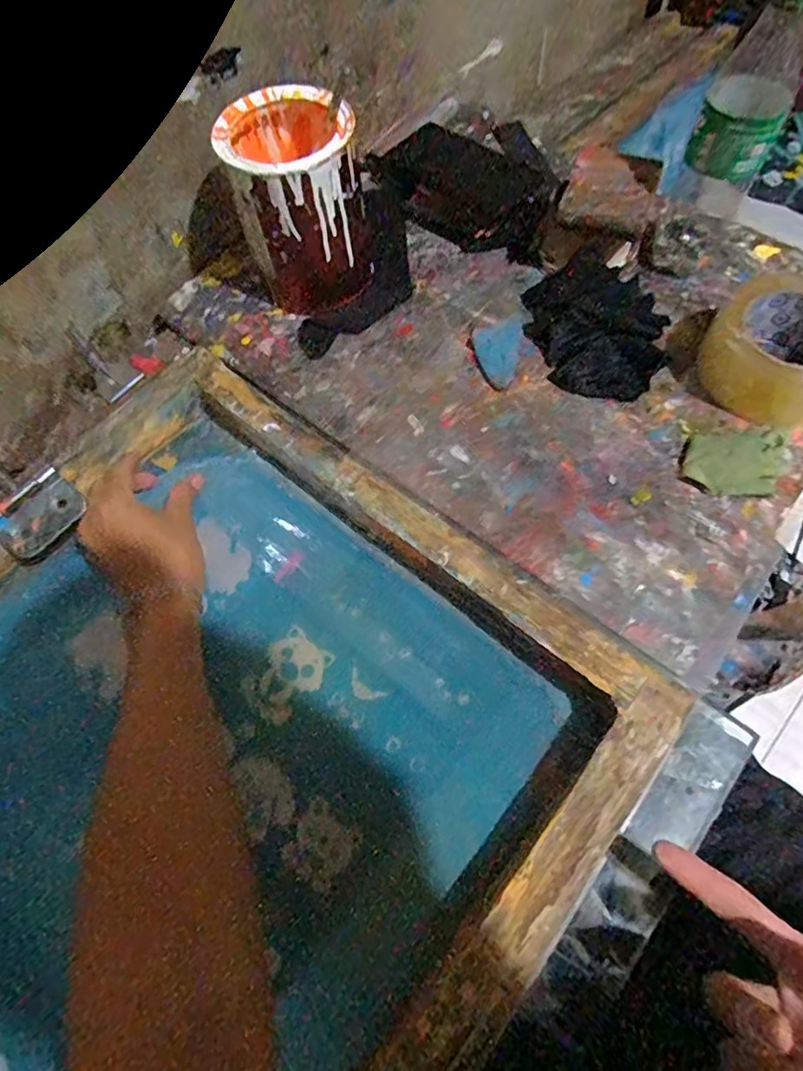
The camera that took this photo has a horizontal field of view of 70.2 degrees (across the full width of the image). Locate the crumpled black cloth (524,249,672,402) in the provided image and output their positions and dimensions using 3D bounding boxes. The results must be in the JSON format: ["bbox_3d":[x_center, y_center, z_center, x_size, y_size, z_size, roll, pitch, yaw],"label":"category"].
[{"bbox_3d":[0.173,-0.186,0.500,0.109,0.024,0.147,-18,66,-5],"label":"crumpled black cloth"}]

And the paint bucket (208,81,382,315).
[{"bbox_3d":[-0.085,-0.288,0.502,0.106,0.139,0.110,-1,65,3],"label":"paint bucket"}]

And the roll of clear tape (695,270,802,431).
[{"bbox_3d":[0.313,-0.152,0.457,0.123,0.052,0.105,-37,69,-13],"label":"roll of clear tape"}]

